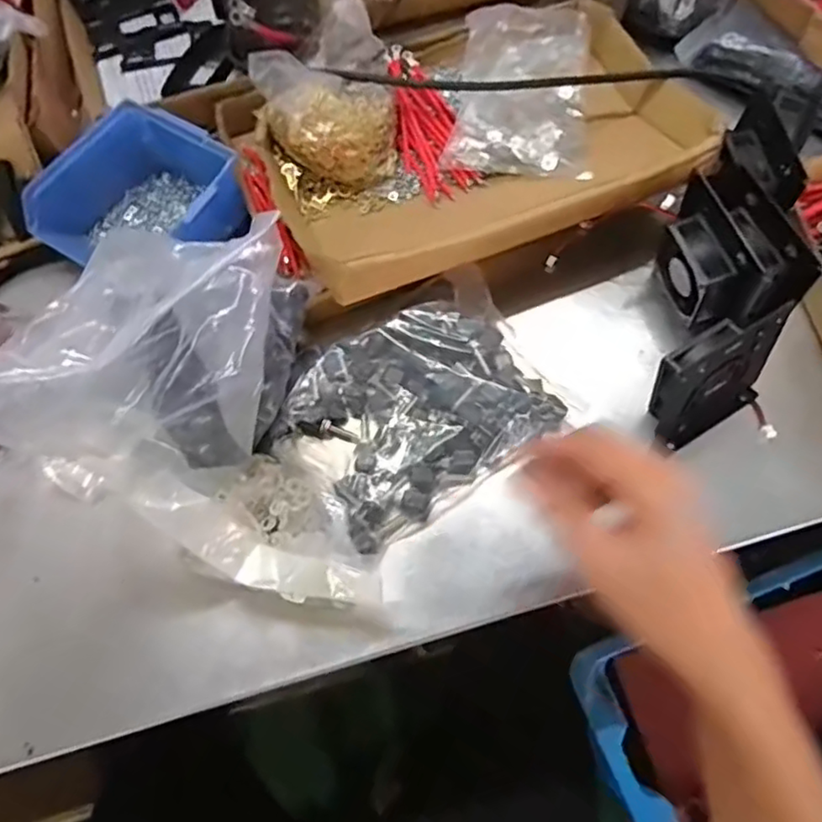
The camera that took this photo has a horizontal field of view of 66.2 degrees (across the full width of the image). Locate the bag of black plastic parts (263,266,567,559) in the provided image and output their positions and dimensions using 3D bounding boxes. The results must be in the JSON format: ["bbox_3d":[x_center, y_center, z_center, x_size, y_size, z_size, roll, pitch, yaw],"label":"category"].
[{"bbox_3d":[0.001,-0.006,0.448,0.185,0.035,0.146,-31,69,-11],"label":"bag of black plastic parts"}]

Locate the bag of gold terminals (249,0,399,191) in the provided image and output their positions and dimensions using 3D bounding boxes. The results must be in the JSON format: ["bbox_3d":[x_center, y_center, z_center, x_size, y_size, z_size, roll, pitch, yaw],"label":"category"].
[{"bbox_3d":[-0.072,-0.263,0.529,0.112,0.055,0.147,-13,67,-4],"label":"bag of gold terminals"}]

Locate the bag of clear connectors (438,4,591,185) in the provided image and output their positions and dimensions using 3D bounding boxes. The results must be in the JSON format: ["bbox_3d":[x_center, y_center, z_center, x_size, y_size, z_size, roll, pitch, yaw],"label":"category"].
[{"bbox_3d":[0.093,-0.269,0.523,0.110,0.040,0.161,5,67,4],"label":"bag of clear connectors"}]

